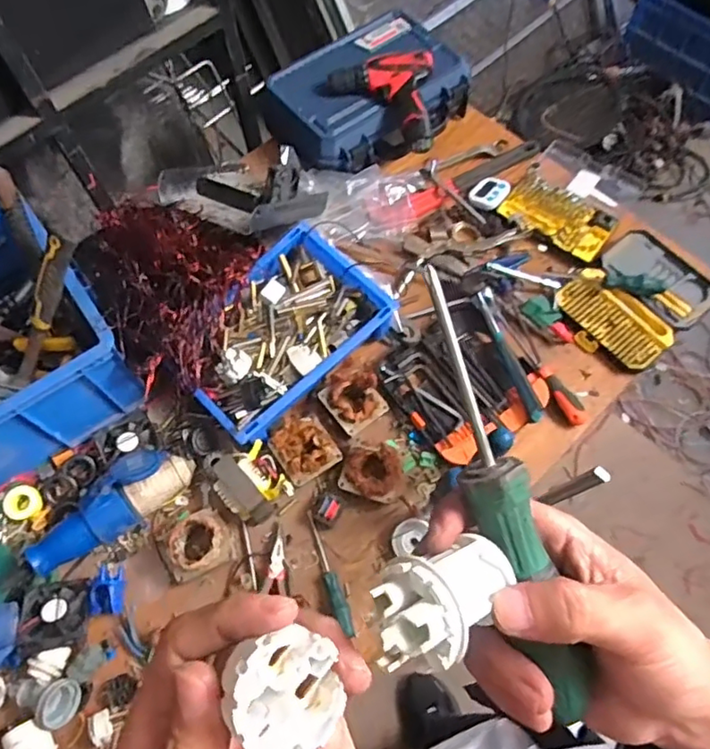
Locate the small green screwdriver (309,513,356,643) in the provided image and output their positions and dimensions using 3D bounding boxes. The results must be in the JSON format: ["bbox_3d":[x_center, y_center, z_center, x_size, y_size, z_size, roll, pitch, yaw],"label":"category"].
[{"bbox_3d":[-0.038,0.269,0.779,0.022,0.016,0.173,-21,65,-8],"label":"small green screwdriver"}]

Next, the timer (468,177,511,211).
[{"bbox_3d":[0.242,-0.330,1.038,0.064,0.009,0.069,35,82,31],"label":"timer"}]

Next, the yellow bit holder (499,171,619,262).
[{"bbox_3d":[0.356,-0.280,1.009,0.184,0.026,0.113,33,70,16],"label":"yellow bit holder"}]

